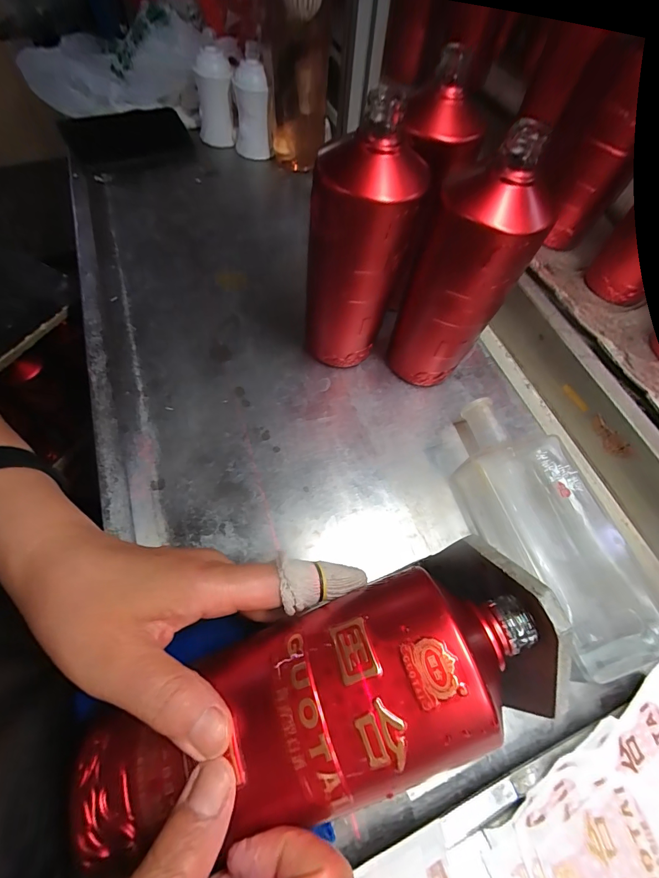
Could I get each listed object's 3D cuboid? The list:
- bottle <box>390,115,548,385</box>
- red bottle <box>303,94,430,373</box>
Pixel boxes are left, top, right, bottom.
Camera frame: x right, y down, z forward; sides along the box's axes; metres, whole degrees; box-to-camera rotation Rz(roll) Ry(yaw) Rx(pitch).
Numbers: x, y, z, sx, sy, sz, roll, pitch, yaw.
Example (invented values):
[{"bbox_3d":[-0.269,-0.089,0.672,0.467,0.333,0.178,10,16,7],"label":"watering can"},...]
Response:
[{"bbox_3d":[0.110,-0.134,0.323,0.084,0.201,0.074,-16,64,-16],"label":"bottle"},{"bbox_3d":[0.020,-0.148,0.324,0.076,0.205,0.065,1,61,-7],"label":"red bottle"}]

